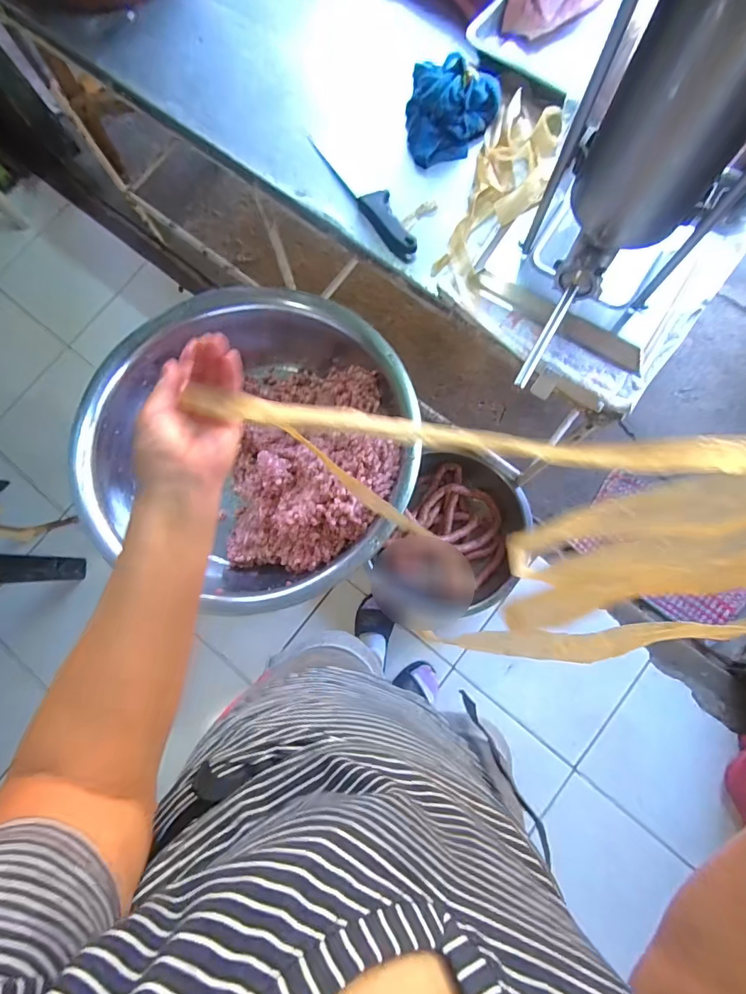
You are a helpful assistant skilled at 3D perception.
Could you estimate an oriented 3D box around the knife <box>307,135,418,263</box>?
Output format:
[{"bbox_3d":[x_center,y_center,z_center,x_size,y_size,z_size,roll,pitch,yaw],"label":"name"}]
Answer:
[{"bbox_3d":[-0.016,-0.520,0.770,0.048,0.034,0.299,-33,81,-3],"label":"knife"}]

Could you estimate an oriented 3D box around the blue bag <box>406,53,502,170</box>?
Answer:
[{"bbox_3d":[0.133,-0.644,0.761,0.151,0.071,0.156,6,81,4],"label":"blue bag"}]

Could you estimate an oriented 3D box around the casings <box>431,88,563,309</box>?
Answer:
[{"bbox_3d":[0.208,-0.482,0.737,0.119,0.059,0.361,21,82,6],"label":"casings"}]

